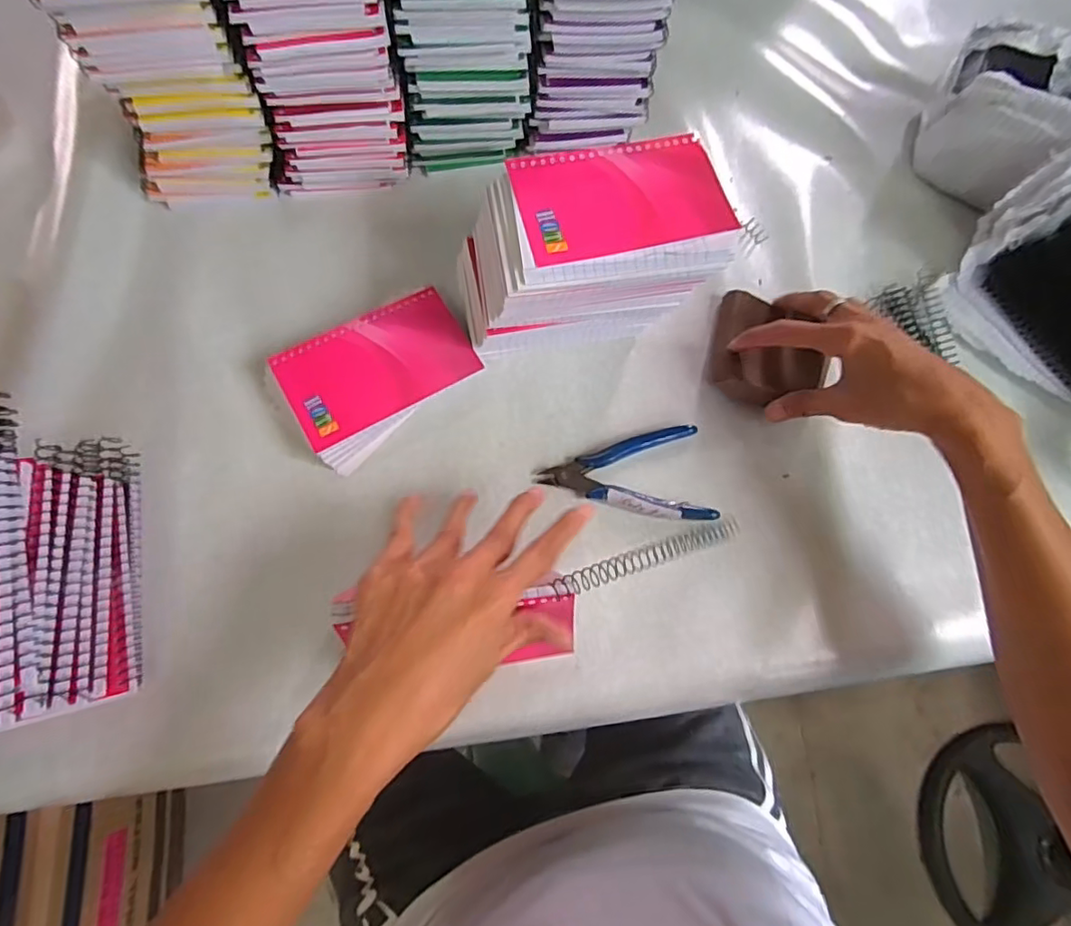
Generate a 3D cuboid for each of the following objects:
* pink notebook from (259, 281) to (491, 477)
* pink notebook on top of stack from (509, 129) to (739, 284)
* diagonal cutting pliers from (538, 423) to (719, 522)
[{"bbox_3d":[-0.110,-0.065,0.423,0.129,0.024,0.086,-33,77,-14],"label":"pink notebook"},{"bbox_3d":[0.053,-0.163,0.368,0.134,0.012,0.089,-10,73,-8],"label":"pink notebook on top of stack"},{"bbox_3d":[0.063,0.010,0.419,0.117,0.012,0.071,-5,72,-7],"label":"diagonal cutting pliers"}]

